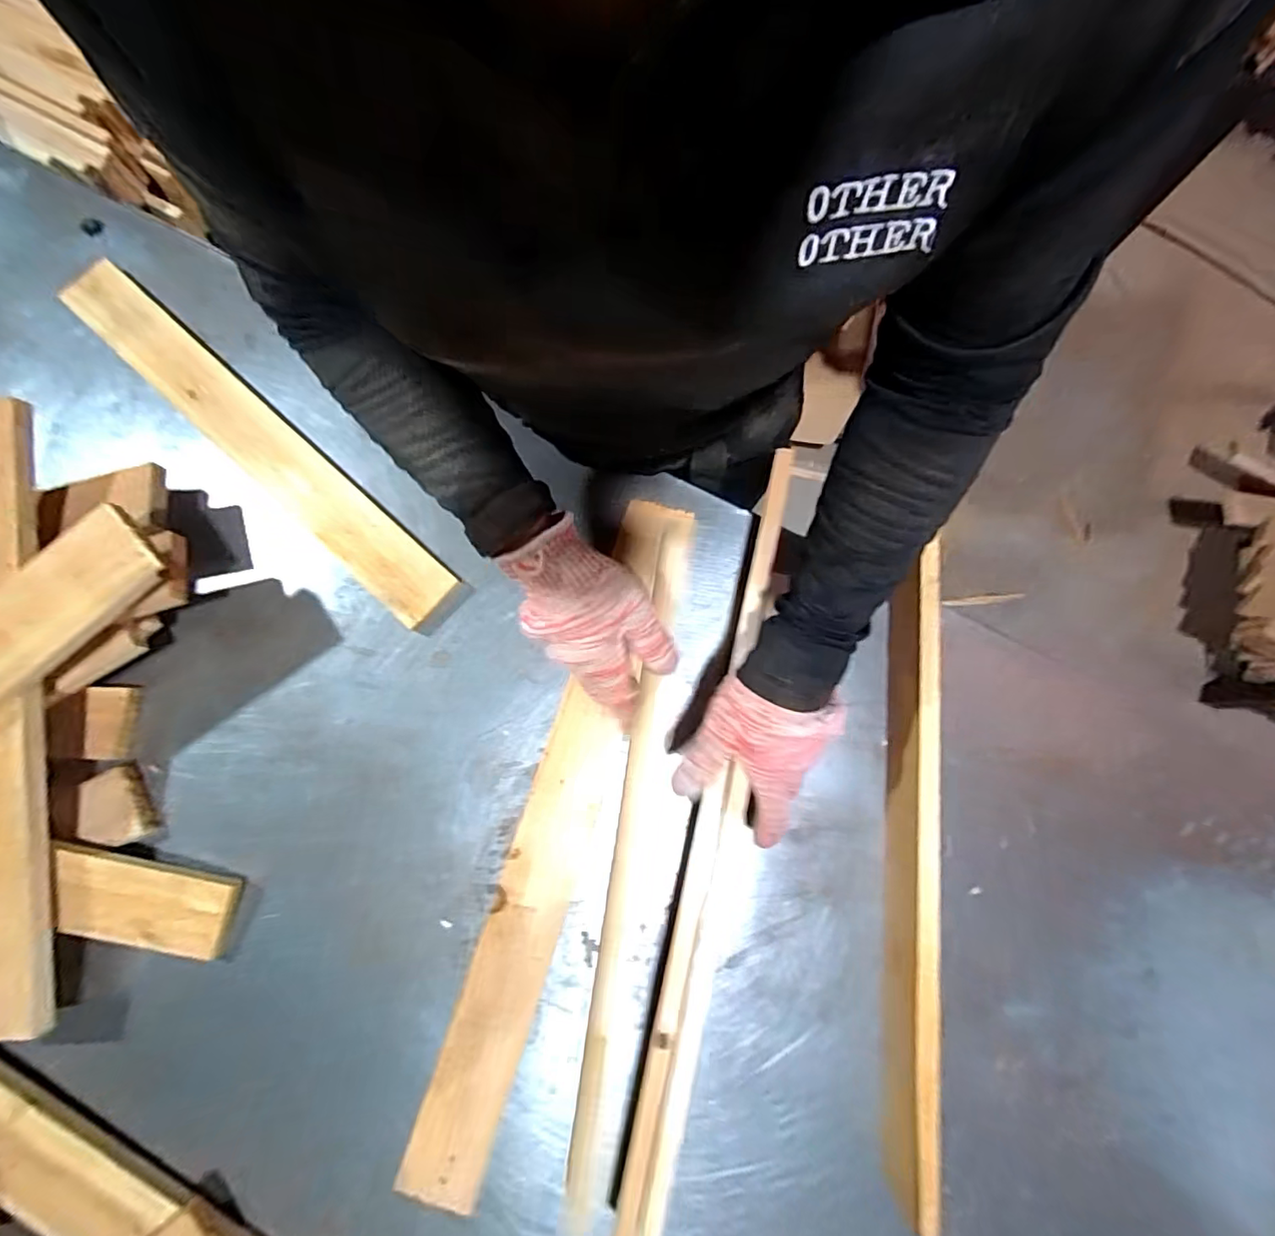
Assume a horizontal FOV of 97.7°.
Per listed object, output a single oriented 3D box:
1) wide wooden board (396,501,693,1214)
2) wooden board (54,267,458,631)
[{"bbox_3d":[-0.062,0.158,0.455,0.066,0.021,0.545,19,80,4],"label":"wide wooden board"},{"bbox_3d":[-0.356,-0.171,0.516,0.478,0.021,0.056,41,82,8],"label":"wooden board"}]

